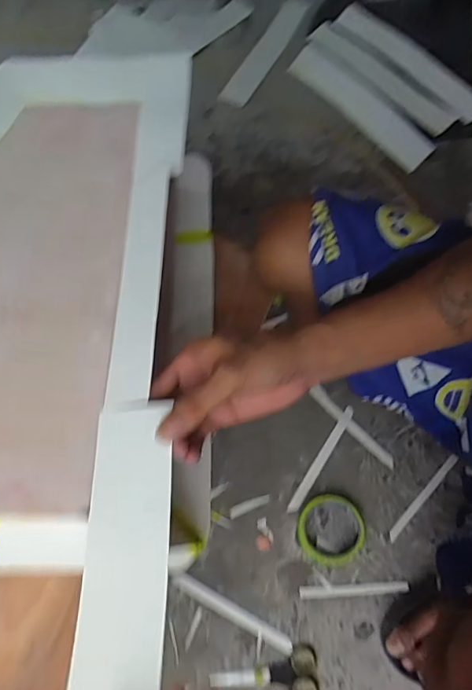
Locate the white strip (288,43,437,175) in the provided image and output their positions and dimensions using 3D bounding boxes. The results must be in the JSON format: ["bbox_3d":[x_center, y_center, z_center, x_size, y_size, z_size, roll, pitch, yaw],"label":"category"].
[{"bbox_3d":[0.247,-0.479,0.925,0.336,0.018,0.072,43,92,5],"label":"white strip"}]

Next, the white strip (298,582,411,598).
[{"bbox_3d":[0.165,0.341,0.645,0.150,0.004,0.016,-2,69,-2],"label":"white strip"}]

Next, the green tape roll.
[{"bbox_3d":[0.136,0.263,0.661,0.090,0.021,0.095,0,69,-1],"label":"green tape roll"}]

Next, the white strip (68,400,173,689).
[{"bbox_3d":[-0.074,0.147,0.304,0.064,0.018,0.218,-9,65,17],"label":"white strip"}]

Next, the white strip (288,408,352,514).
[{"bbox_3d":[0.133,0.175,0.713,0.014,0.009,0.184,32,72,10],"label":"white strip"}]

